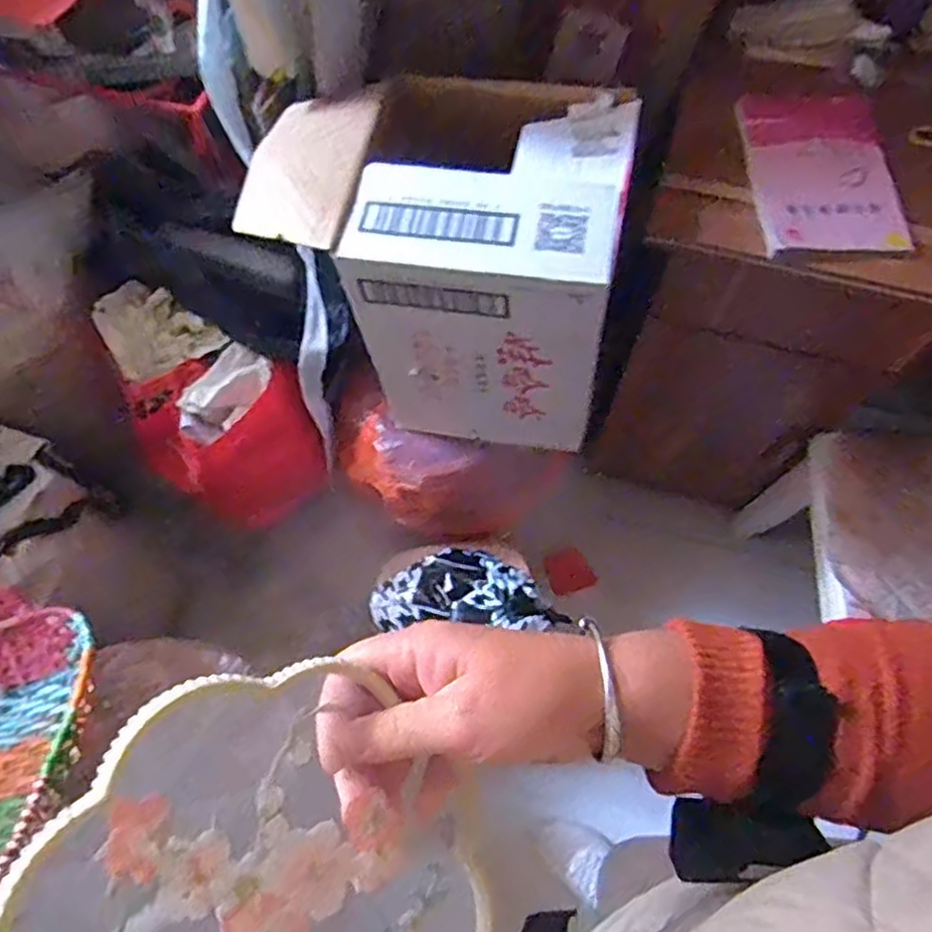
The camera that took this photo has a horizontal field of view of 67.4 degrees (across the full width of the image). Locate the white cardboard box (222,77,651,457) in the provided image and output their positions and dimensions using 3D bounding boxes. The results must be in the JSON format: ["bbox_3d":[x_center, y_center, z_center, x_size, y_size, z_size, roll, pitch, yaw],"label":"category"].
[{"bbox_3d":[-0.024,-0.212,0.816,0.359,0.345,0.220,6,68,4],"label":"white cardboard box"}]

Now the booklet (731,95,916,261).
[{"bbox_3d":[0.357,-0.297,0.702,0.141,0.027,0.182,-5,68,0],"label":"booklet"}]

